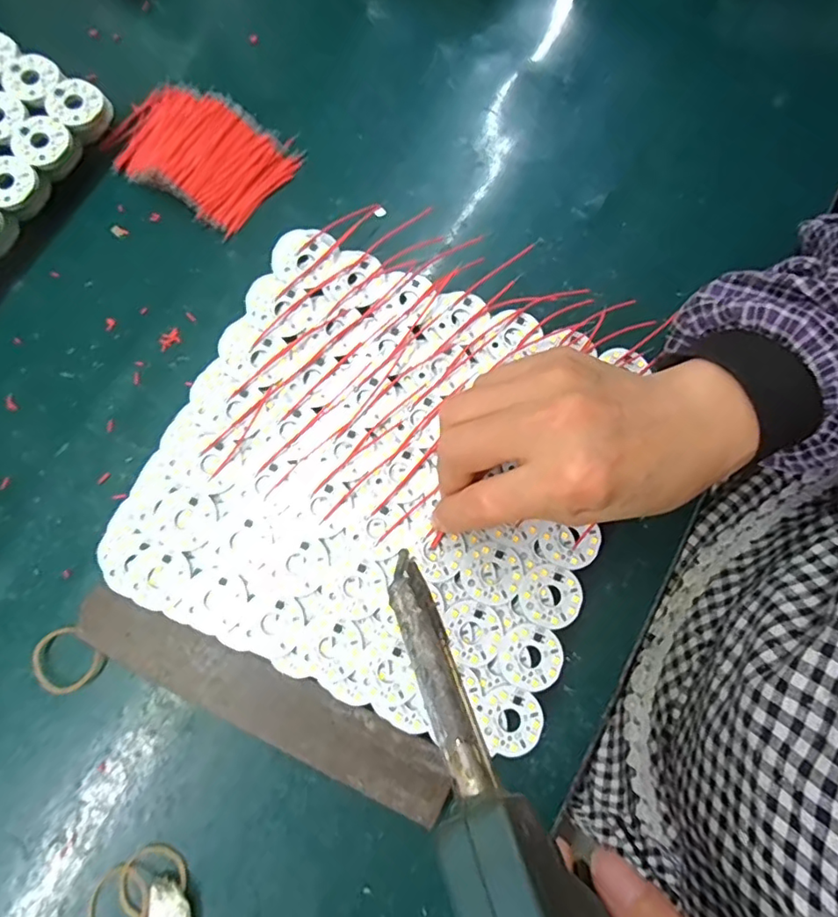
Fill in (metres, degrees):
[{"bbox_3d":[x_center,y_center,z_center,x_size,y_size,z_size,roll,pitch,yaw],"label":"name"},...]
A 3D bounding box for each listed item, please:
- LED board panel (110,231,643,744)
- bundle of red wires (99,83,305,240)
[{"bbox_3d":[-0.018,0.007,0.292,0.226,0.008,0.218,24,80,3],"label":"LED board panel"},{"bbox_3d":[-0.138,-0.192,0.344,0.108,0.015,0.072,32,80,5],"label":"bundle of red wires"}]

